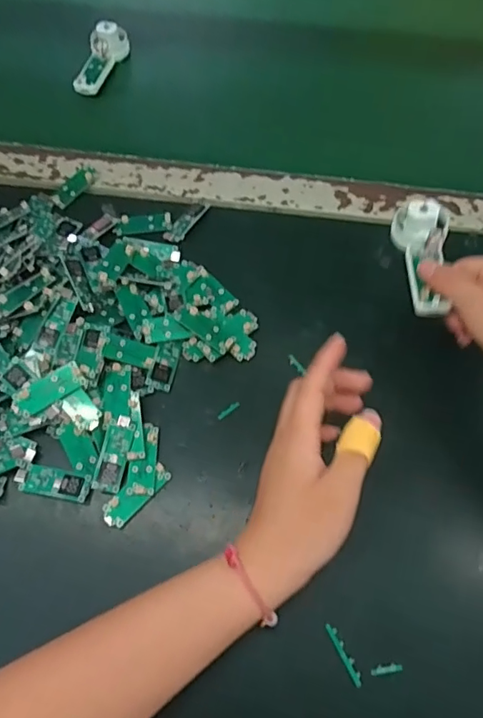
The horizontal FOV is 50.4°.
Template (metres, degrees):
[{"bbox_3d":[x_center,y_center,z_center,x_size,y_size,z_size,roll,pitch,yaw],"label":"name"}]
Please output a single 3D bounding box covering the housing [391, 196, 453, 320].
[{"bbox_3d":[0.130,-0.070,0.363,0.037,0.025,0.086,4,72,2],"label":"housing"}]

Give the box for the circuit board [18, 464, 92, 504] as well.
[{"bbox_3d":[-0.129,0.087,0.355,0.046,0.004,0.019,11,67,5],"label":"circuit board"}]

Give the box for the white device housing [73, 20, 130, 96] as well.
[{"bbox_3d":[-0.149,-0.312,0.531,0.028,0.030,0.087,19,68,9],"label":"white device housing"}]

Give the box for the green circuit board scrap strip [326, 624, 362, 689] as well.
[{"bbox_3d":[0.064,0.183,0.317,0.006,0.004,0.037,-25,68,-10],"label":"green circuit board scrap strip"}]

